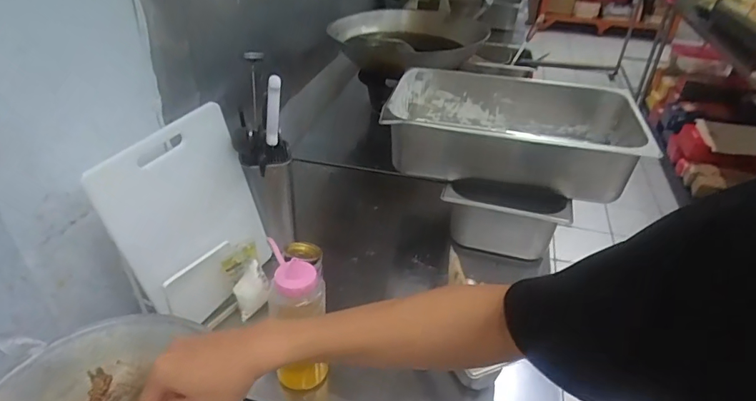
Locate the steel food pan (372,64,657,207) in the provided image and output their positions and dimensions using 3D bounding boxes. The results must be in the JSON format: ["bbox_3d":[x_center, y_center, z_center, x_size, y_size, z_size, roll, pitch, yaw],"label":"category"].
[{"bbox_3d":[0.302,-0.169,1.077,0.523,0.141,0.365,9,35,9],"label":"steel food pan"}]

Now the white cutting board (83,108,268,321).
[{"bbox_3d":[-0.308,0.022,0.788,0.022,0.297,0.240,13,40,34],"label":"white cutting board"}]

